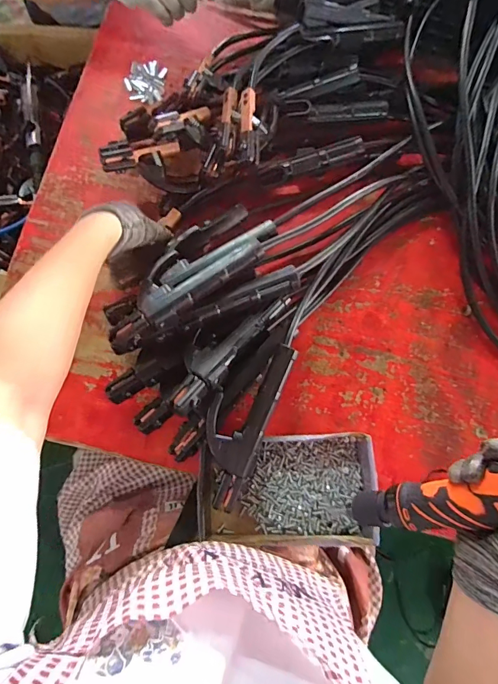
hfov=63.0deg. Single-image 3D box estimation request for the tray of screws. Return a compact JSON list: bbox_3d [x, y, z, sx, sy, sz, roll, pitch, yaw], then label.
[{"bbox_3d":[0.044,0.173,0.482,0.210,0.068,0.132,-1,77,0],"label":"tray of screws"}]

